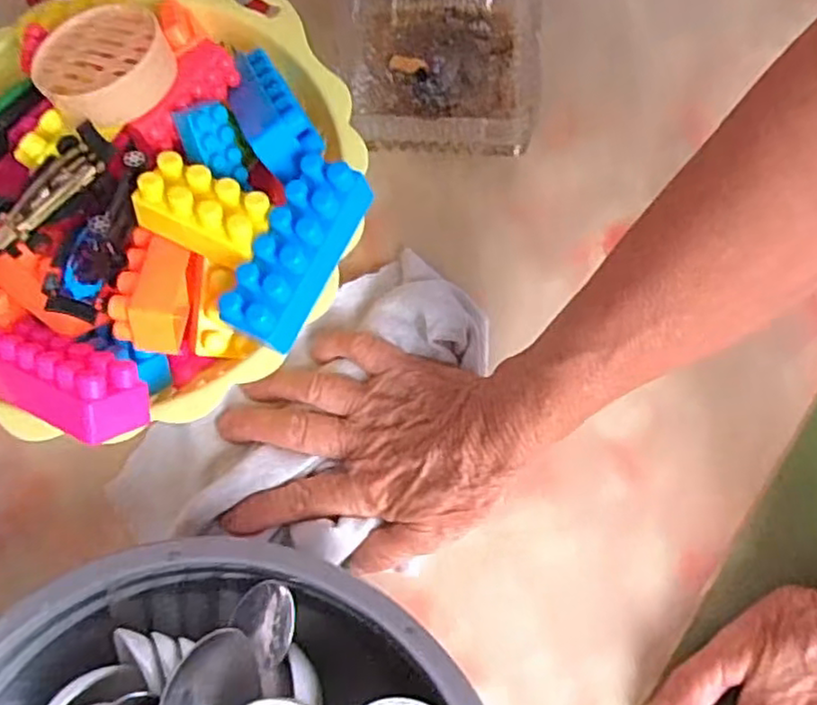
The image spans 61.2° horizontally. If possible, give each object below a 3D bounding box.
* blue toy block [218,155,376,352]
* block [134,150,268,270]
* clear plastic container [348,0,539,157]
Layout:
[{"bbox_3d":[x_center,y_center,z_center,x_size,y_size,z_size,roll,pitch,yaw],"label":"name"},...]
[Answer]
[{"bbox_3d":[-0.050,-0.046,0.312,0.032,0.022,0.086,26,76,10],"label":"blue toy block"},{"bbox_3d":[-0.092,-0.064,0.316,0.056,0.029,0.033,24,76,10],"label":"block"},{"bbox_3d":[0.020,-0.183,0.414,0.111,0.034,0.131,-2,74,2],"label":"clear plastic container"}]

